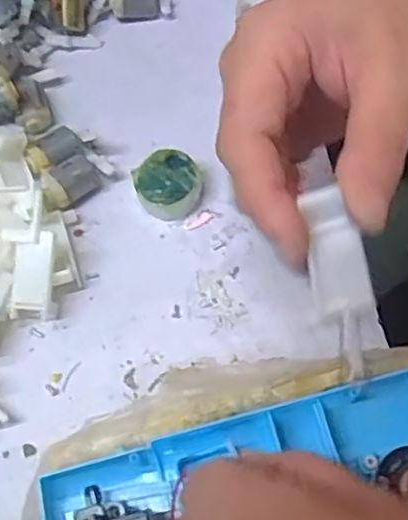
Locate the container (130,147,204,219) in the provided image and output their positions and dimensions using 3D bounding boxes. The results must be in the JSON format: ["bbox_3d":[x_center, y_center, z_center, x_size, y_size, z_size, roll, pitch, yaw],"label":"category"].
[{"bbox_3d":[-0.018,-0.038,0.325,0.033,0.018,0.031,-1,65,2],"label":"container"}]

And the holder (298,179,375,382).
[{"bbox_3d":[0.043,0.007,0.201,0.018,0.018,0.059,-6,68,-1],"label":"holder"}]

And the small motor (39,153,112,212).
[{"bbox_3d":[-0.066,-0.041,0.329,0.039,0.017,0.020,-34,68,-13],"label":"small motor"}]

